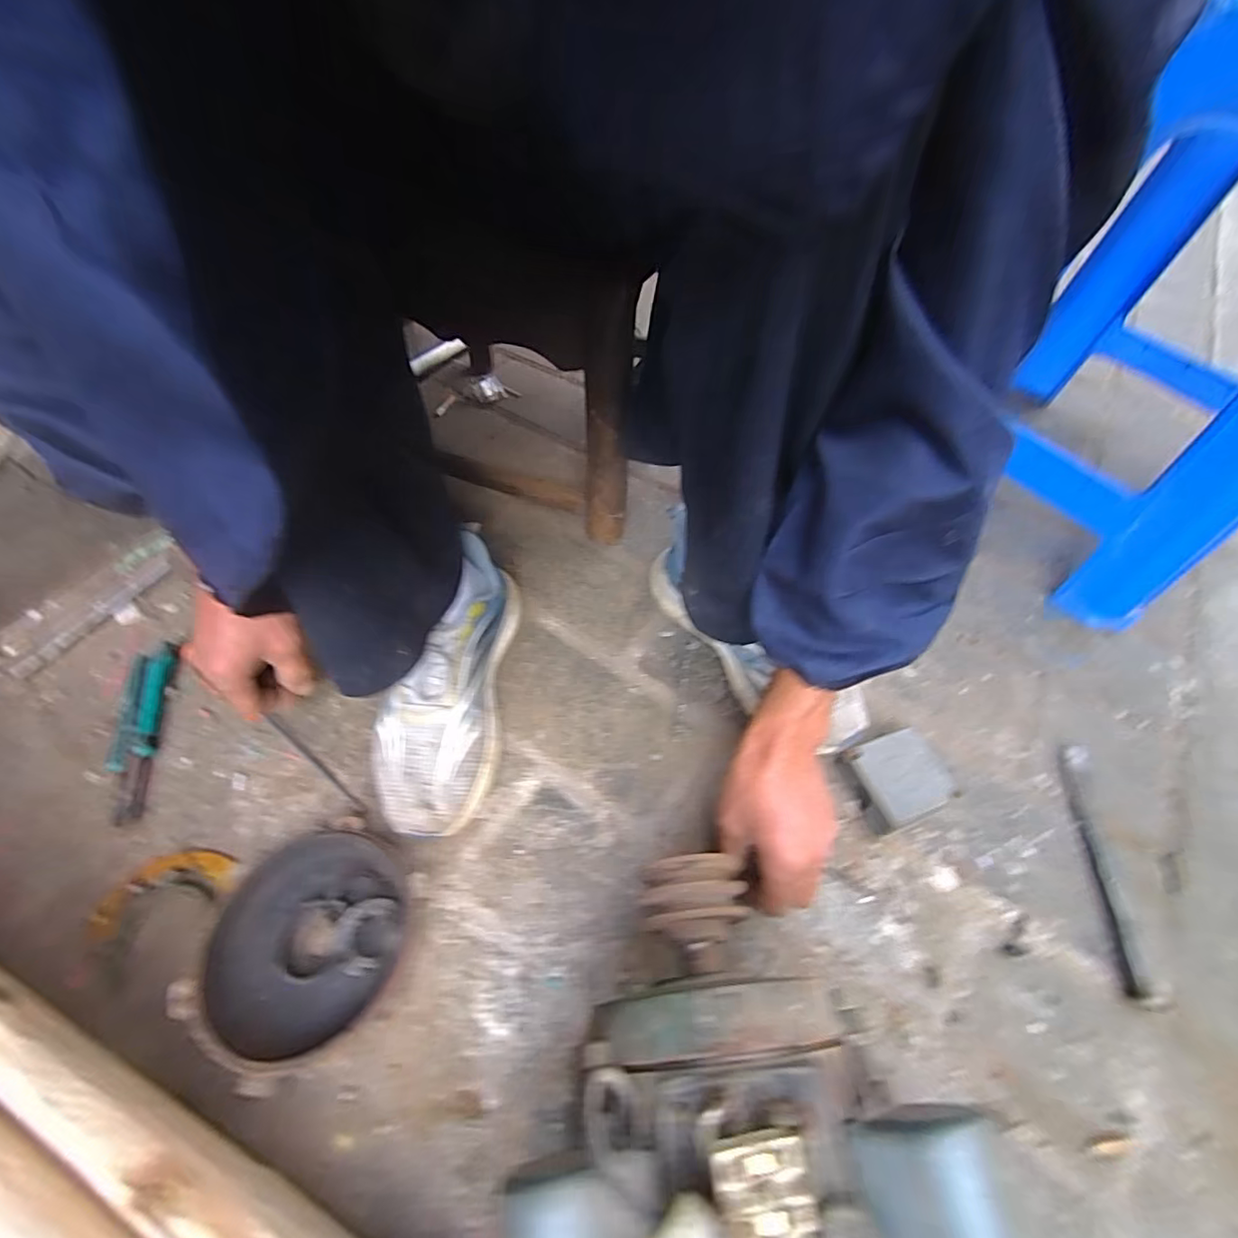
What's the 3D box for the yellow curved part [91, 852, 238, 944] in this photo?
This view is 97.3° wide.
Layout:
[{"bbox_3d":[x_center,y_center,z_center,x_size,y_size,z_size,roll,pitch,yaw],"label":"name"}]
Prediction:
[{"bbox_3d":[-0.362,0.211,0.433,0.101,0.010,0.051,-18,56,-14],"label":"yellow curved part"}]

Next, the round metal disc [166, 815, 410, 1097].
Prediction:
[{"bbox_3d":[-0.232,0.237,0.406,0.149,0.032,0.147,1,53,-1],"label":"round metal disc"}]

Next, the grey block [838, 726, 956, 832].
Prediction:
[{"bbox_3d":[0.241,0.141,0.478,0.071,0.045,0.073,-19,56,-15],"label":"grey block"}]

